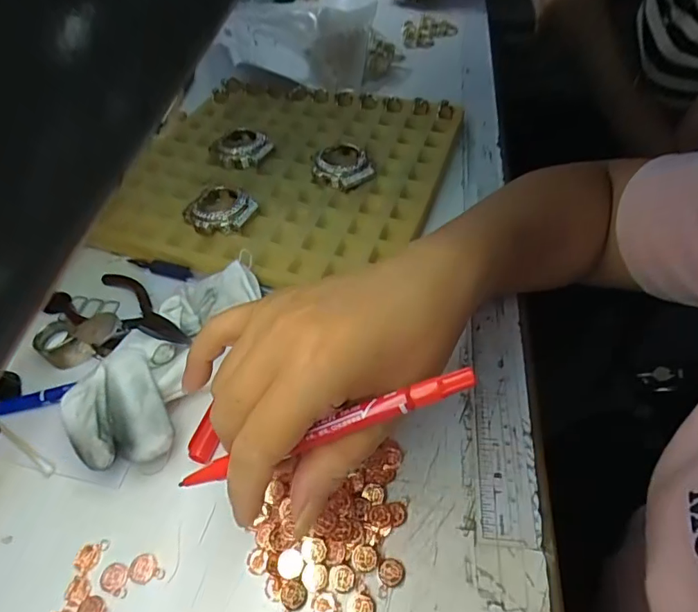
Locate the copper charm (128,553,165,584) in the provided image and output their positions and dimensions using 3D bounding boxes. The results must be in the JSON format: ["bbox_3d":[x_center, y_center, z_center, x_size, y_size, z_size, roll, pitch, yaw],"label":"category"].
[{"bbox_3d":[-0.097,0.126,0.230,0.017,0.004,0.012,0,49,5],"label":"copper charm"}]

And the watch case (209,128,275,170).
[{"bbox_3d":[-0.093,-0.138,0.419,0.043,0.016,0.044,32,59,27],"label":"watch case"}]

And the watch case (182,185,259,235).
[{"bbox_3d":[-0.099,-0.072,0.363,0.047,0.015,0.044,26,56,24],"label":"watch case"}]

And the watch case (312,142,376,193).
[{"bbox_3d":[-0.005,-0.112,0.390,0.045,0.017,0.042,-24,52,-15],"label":"watch case"}]

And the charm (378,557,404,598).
[{"bbox_3d":[0.019,0.124,0.220,0.012,0.004,0.016,4,50,8],"label":"charm"}]

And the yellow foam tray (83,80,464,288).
[{"bbox_3d":[-0.056,-0.122,0.404,0.256,0.016,0.240,13,55,13],"label":"yellow foam tray"}]

